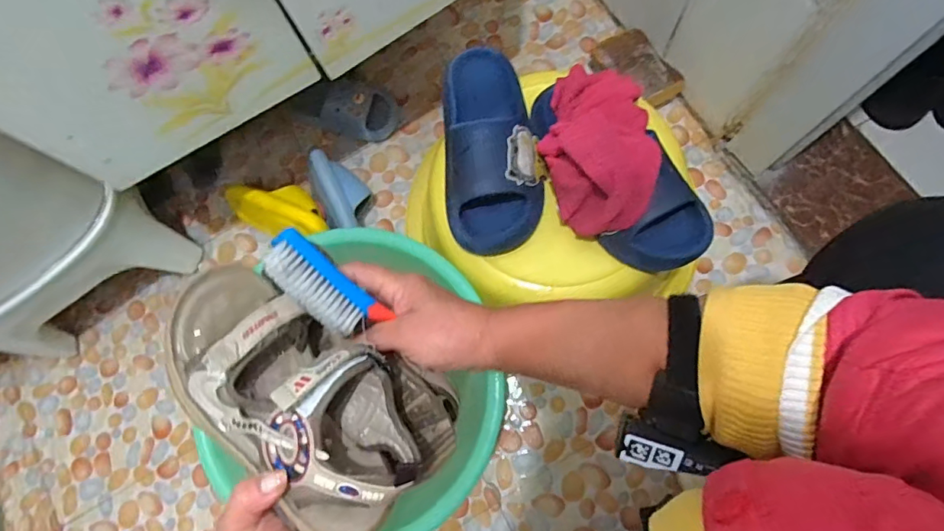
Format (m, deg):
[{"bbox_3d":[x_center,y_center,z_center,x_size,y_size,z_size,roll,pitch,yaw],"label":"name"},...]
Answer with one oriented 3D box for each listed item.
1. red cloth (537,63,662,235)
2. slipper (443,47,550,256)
[{"bbox_3d":[0.139,-0.144,0.560,0.123,0.094,0.204,4,78,6],"label":"red cloth"},{"bbox_3d":[0.023,-0.152,0.596,0.122,0.069,0.263,-3,77,4],"label":"slipper"}]

